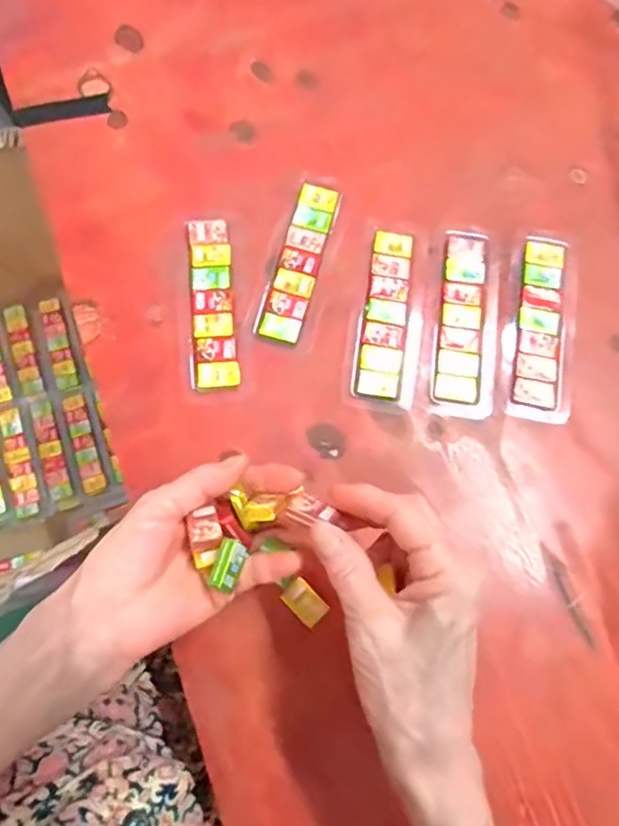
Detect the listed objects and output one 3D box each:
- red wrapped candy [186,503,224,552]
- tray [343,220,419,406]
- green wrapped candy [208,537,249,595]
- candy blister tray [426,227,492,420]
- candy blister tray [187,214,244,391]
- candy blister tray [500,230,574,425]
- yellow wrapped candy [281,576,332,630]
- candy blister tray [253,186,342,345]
[{"bbox_3d":[-0.055,0.061,0.305,0.017,0.010,0.021,-21,76,-7],"label":"red wrapped candy"},{"bbox_3d":[0.054,-0.067,0.391,0.042,0.007,0.128,9,75,1],"label":"tray"},{"bbox_3d":[-0.041,0.078,0.301,0.014,0.015,0.023,17,75,3],"label":"green wrapped candy"},{"bbox_3d":[0.102,-0.063,0.390,0.040,0.005,0.133,4,75,-1],"label":"candy blister tray"},{"bbox_3d":[-0.066,-0.073,0.385,0.032,0.010,0.118,-5,75,-3],"label":"candy blister tray"},{"bbox_3d":[0.155,-0.061,0.392,0.043,0.007,0.137,9,75,1],"label":"candy blister tray"},{"bbox_3d":[-0.002,0.110,0.337,0.025,0.005,0.017,43,78,9],"label":"yellow wrapped candy"},{"bbox_3d":[-0.007,-0.103,0.396,0.030,0.006,0.118,16,75,3],"label":"candy blister tray"}]

